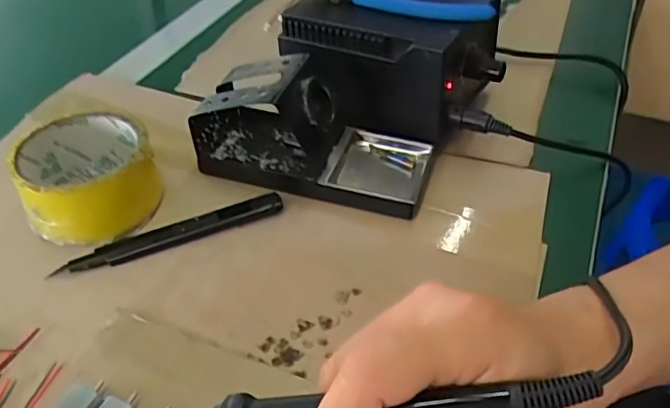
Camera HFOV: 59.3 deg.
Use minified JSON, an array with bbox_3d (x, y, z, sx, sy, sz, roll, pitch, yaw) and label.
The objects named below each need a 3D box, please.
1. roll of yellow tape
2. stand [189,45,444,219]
[{"bbox_3d":[-0.164,-0.020,0.392,0.082,0.044,0.090,0,44,0],"label":"roll of yellow tape"},{"bbox_3d":[-0.012,-0.057,0.417,0.163,0.075,0.081,13,45,13],"label":"stand"}]

